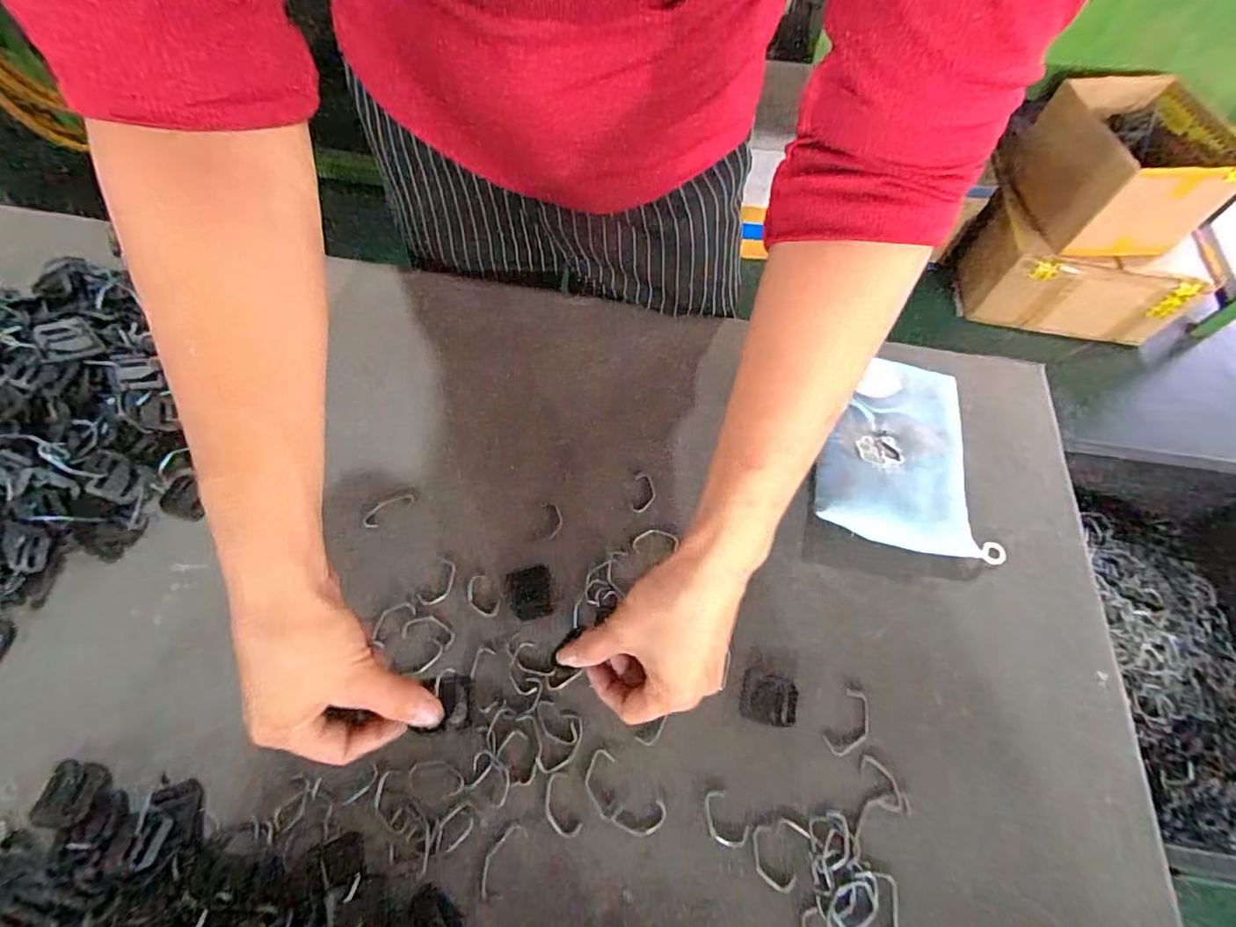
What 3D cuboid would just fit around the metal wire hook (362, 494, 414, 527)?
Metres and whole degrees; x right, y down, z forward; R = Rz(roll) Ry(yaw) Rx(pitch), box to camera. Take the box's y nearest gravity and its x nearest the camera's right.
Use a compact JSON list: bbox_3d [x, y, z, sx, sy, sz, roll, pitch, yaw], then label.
[{"bbox_3d":[-0.171,0.033,0.407,0.039,0.004,0.016,-38,70,-21],"label":"metal wire hook"}]

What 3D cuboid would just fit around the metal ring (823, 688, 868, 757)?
[{"bbox_3d":[0.151,0.168,0.354,0.023,0.004,0.043,34,65,14],"label":"metal ring"}]

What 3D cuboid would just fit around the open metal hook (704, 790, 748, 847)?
[{"bbox_3d":[0.062,0.211,0.325,0.020,0.004,0.032,-33,68,-19],"label":"open metal hook"}]

